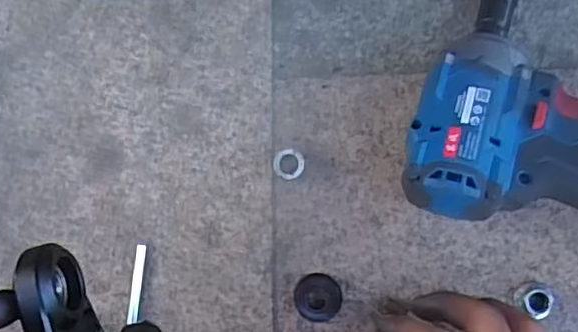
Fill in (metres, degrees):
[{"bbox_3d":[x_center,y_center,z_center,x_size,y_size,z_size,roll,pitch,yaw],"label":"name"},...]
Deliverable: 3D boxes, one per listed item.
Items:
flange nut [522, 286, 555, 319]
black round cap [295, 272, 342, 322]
[{"bbox_3d":[0.155,0.085,0.388,0.021,0.010,0.019,29,87,7],"label":"flange nut"},{"bbox_3d":[0.019,0.085,0.405,0.030,0.013,0.029,0,84,5],"label":"black round cap"}]

